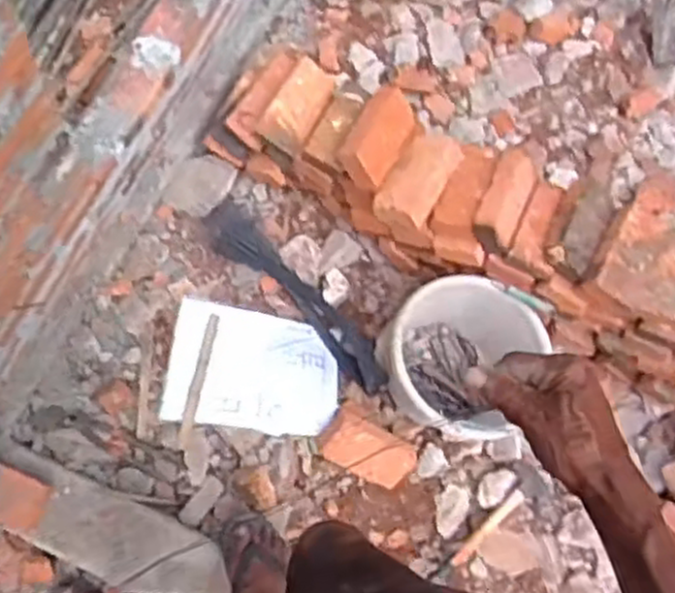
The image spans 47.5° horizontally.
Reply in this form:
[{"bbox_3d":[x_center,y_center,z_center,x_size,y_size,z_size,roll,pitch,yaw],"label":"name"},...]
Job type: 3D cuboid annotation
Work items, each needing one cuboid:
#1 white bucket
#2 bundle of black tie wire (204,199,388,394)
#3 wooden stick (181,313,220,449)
[{"bbox_3d":[0.207,0.101,1.359,0.248,0.219,0.245,2,76,-9],"label":"white bucket"},{"bbox_3d":[-0.078,0.005,1.434,0.095,0.055,0.456,-41,86,-16],"label":"bundle of black tie wire"},{"bbox_3d":[-0.245,0.146,1.353,0.023,0.021,0.232,14,75,-6],"label":"wooden stick"}]

